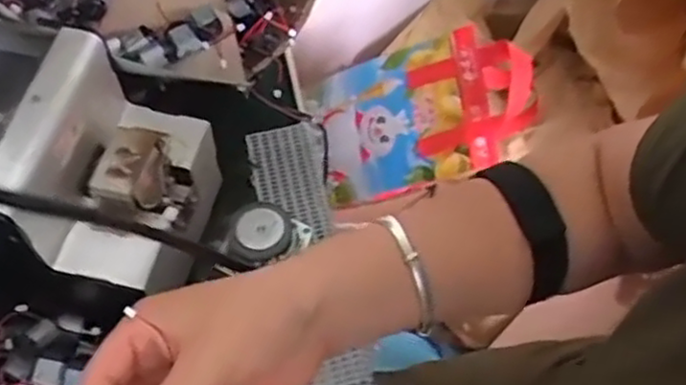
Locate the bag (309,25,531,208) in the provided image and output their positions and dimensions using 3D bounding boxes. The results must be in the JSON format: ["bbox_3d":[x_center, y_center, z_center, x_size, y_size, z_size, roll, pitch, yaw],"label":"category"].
[{"bbox_3d":[0.088,-0.098,0.911,0.297,0.060,0.166,-17,84,35],"label":"bag"}]

